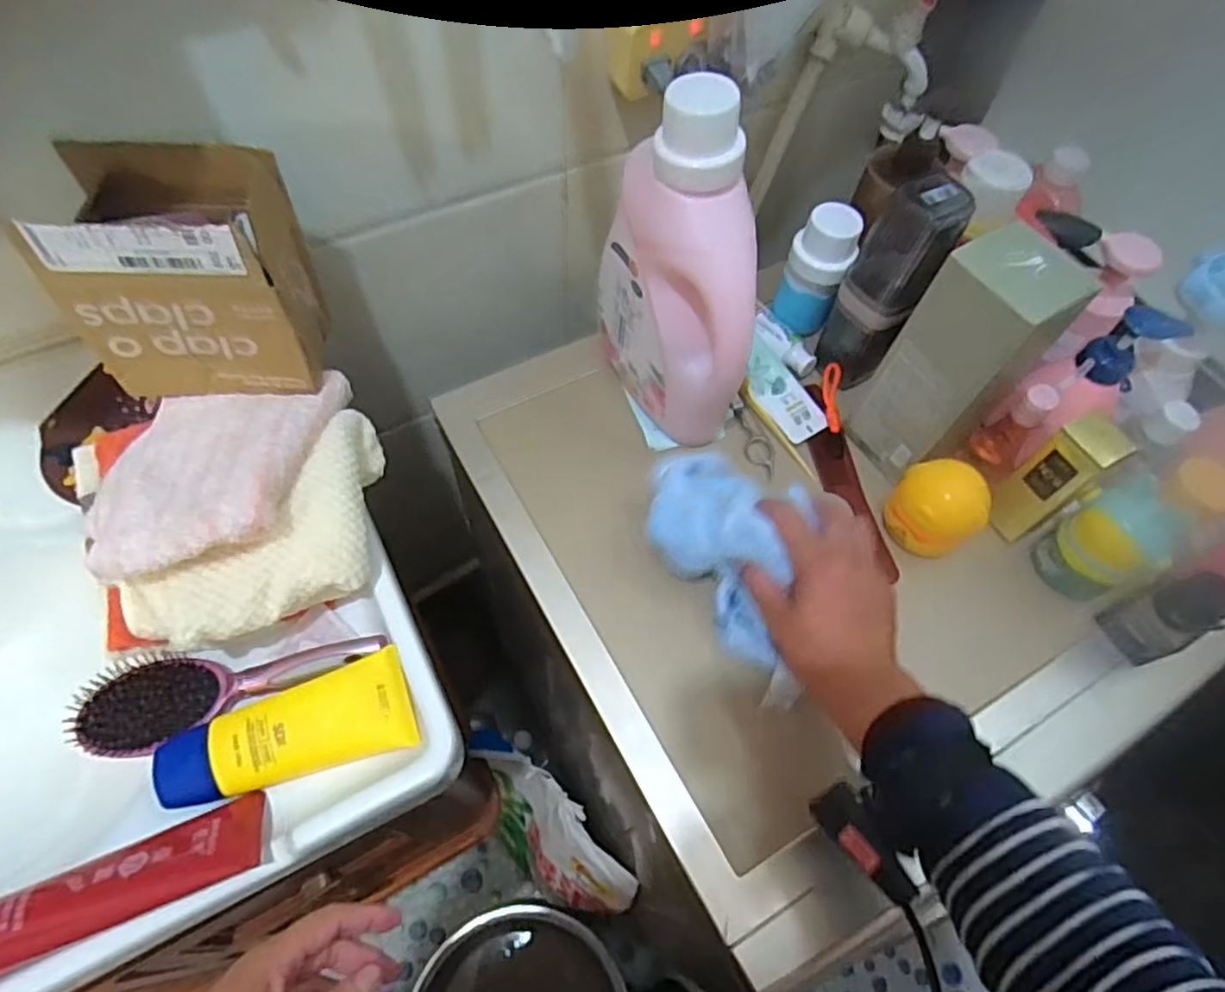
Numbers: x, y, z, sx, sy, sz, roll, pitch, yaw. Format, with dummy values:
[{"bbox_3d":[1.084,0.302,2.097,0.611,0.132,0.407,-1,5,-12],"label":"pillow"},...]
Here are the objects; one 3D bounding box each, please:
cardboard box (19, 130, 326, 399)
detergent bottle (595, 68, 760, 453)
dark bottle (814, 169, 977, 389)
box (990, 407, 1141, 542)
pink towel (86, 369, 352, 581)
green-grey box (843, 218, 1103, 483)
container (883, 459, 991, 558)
[{"bbox_3d":[-0.318,-0.175,0.539,0.156,0.153,0.120,2,61,-3],"label":"cardboard box"},{"bbox_3d":[0.055,-0.161,0.533,0.083,0.271,0.152,-21,65,-14],"label":"detergent bottle"},{"bbox_3d":[0.230,-0.177,0.588,0.064,0.189,0.061,28,63,11],"label":"dark bottle"},{"bbox_3d":[0.352,-0.016,0.553,0.053,0.115,0.046,-36,69,-20],"label":"box"},{"bbox_3d":[-0.302,-0.027,0.521,0.178,0.062,0.180,-8,62,-8],"label":"pink towel"},{"bbox_3d":[0.272,-0.102,0.550,0.083,0.206,0.079,-25,66,-16],"label":"green-grey box"},{"bbox_3d":[0.262,0.012,0.567,0.060,0.066,0.070,-35,69,-20],"label":"container"}]

